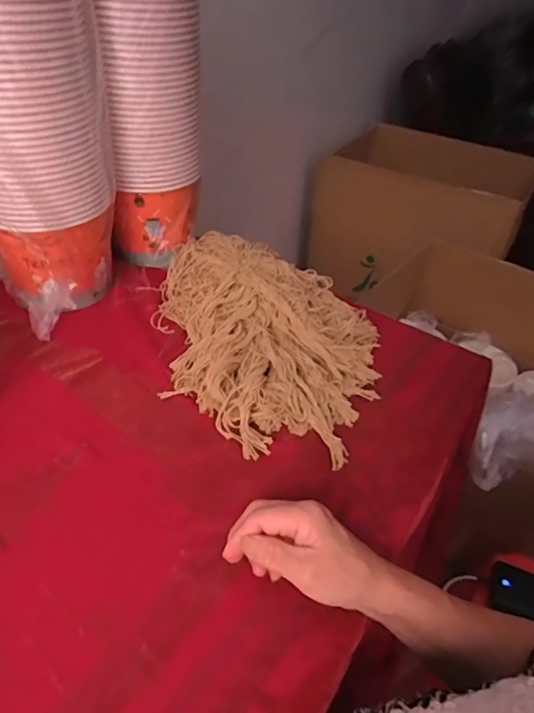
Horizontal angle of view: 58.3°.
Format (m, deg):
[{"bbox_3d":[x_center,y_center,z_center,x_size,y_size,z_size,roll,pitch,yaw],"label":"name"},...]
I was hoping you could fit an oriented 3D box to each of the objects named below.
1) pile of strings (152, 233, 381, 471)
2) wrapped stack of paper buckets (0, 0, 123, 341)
[{"bbox_3d":[-0.009,-0.037,0.611,0.327,0.086,0.296,23,44,20],"label":"pile of strings"},{"bbox_3d":[-0.271,-0.269,0.545,0.136,0.479,0.165,15,42,11],"label":"wrapped stack of paper buckets"}]

